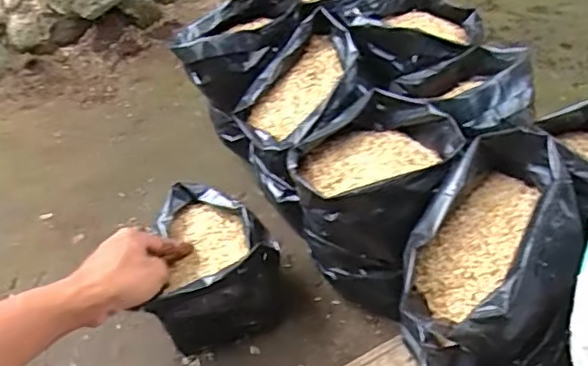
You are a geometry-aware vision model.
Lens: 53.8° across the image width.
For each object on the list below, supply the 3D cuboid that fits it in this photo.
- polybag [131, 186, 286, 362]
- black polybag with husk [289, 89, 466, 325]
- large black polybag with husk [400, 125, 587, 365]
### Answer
[{"bbox_3d":[-0.082,0.089,0.649,0.118,0.117,0.157,-8,49,-2],"label":"polybag"},{"bbox_3d":[0.090,0.020,0.648,0.142,0.211,0.163,25,54,25],"label":"black polybag with husk"},{"bbox_3d":[0.184,0.085,0.542,0.154,0.186,0.177,7,48,11],"label":"large black polybag with husk"}]

